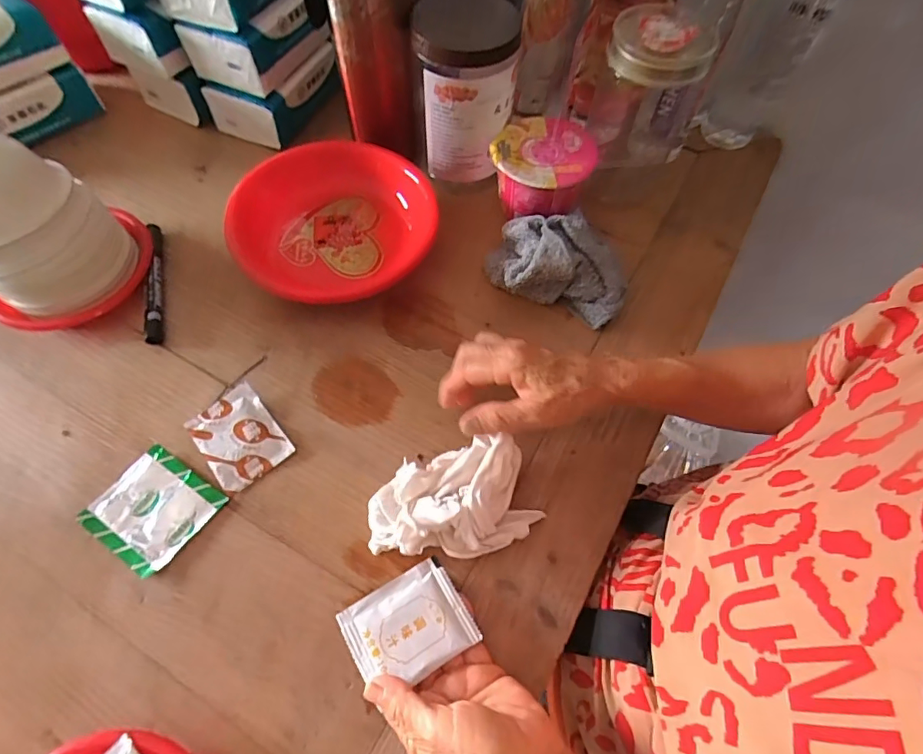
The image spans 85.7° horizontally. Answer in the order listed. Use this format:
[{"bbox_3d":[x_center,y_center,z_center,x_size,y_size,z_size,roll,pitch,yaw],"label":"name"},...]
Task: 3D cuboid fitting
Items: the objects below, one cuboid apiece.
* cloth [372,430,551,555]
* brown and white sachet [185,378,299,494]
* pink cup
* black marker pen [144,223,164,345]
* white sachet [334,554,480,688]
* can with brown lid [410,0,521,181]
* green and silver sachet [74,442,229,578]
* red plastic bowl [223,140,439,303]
[{"bbox_3d":[-0.008,0.092,0.366,0.121,0.050,0.076,-13,65,-8],"label":"cloth"},{"bbox_3d":[-0.182,0.047,0.404,0.058,0.009,0.081,-36,70,-18],"label":"brown and white sachet"},{"bbox_3d":[0.079,-0.203,0.501,0.099,0.069,0.091,0,61,-1],"label":"pink cup"},{"bbox_3d":[-0.289,-0.091,0.467,0.014,0.019,0.138,-13,64,-8],"label":"black marker pen"},{"bbox_3d":[-0.035,0.167,0.335,0.078,0.005,0.063,-25,54,-22],"label":"white sachet"},{"bbox_3d":[0.004,-0.285,0.487,0.090,0.126,0.107,4,61,1],"label":"can with brown lid"},{"bbox_3d":[-0.233,0.100,0.377,0.078,0.007,0.074,32,67,14],"label":"green and silver sachet"},{"bbox_3d":[-0.127,-0.158,0.493,0.192,0.049,0.183,1,63,-1],"label":"red plastic bowl"}]

